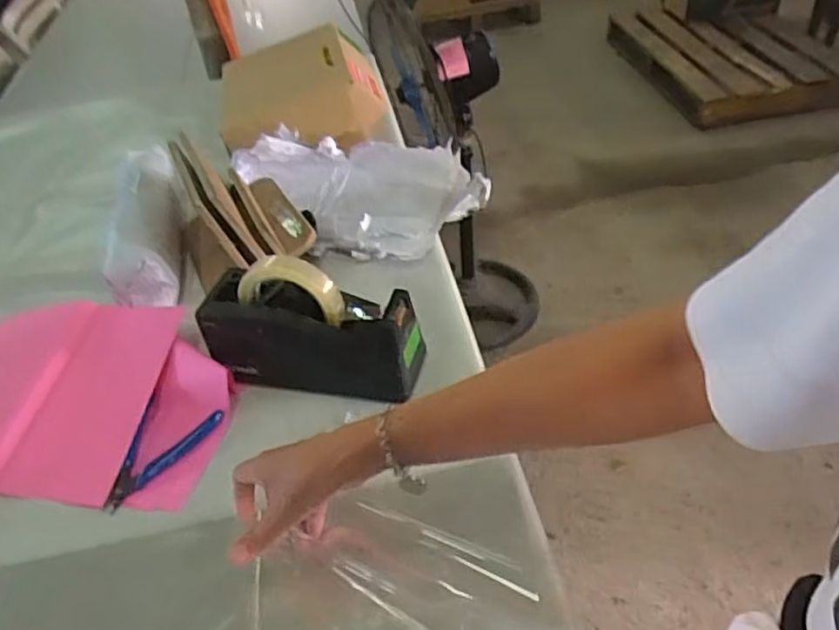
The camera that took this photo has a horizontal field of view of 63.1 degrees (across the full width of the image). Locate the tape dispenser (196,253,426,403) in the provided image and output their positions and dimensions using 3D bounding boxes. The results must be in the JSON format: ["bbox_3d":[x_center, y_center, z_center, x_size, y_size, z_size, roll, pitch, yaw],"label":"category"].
[{"bbox_3d":[-0.101,0.010,0.650,0.205,0.123,0.074,6,41,9],"label":"tape dispenser"}]

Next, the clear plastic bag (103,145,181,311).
[{"bbox_3d":[-0.334,-0.124,0.836,0.075,0.056,0.270,-12,42,-5],"label":"clear plastic bag"}]

